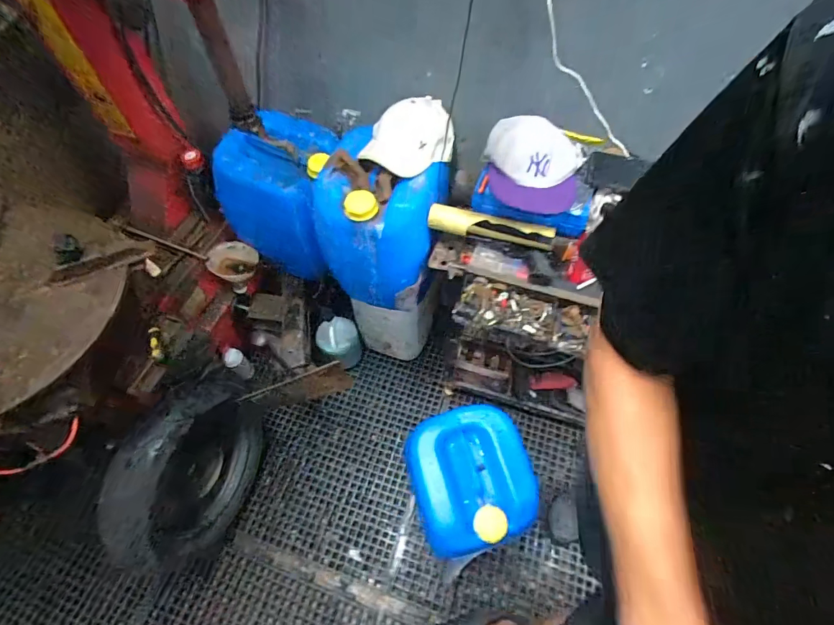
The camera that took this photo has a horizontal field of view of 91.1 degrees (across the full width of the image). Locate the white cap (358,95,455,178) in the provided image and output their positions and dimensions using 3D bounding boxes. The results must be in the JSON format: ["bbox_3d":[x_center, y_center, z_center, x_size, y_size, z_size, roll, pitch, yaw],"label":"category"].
[{"bbox_3d":[-0.017,-0.423,0.986,0.202,0.141,0.124,12,64,6],"label":"white cap"}]

